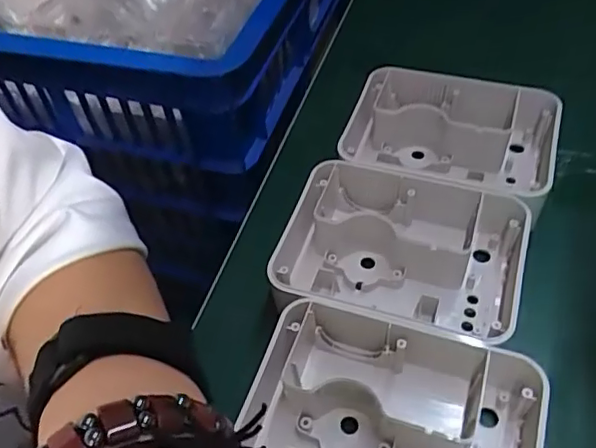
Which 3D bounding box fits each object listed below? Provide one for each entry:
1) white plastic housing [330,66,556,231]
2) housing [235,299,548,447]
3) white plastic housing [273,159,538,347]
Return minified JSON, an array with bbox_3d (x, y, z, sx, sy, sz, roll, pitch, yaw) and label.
[{"bbox_3d":[0.097,-0.048,0.375,0.134,0.042,0.103,14,54,16],"label":"white plastic housing"},{"bbox_3d":[0.041,0.101,0.272,0.137,0.052,0.102,10,53,14],"label":"housing"},{"bbox_3d":[0.057,0.022,0.327,0.136,0.047,0.102,10,53,13],"label":"white plastic housing"}]

